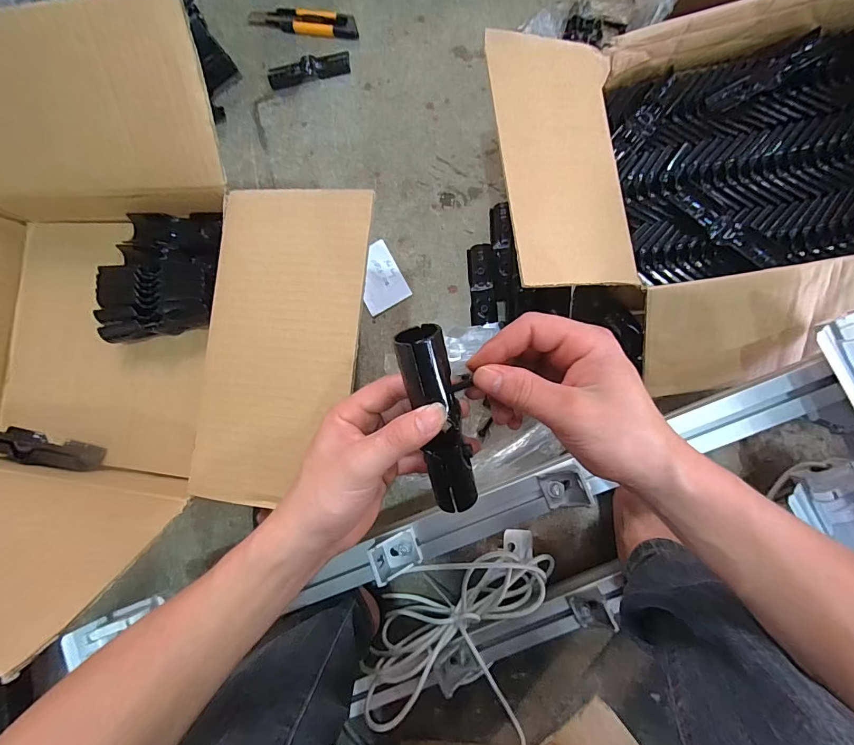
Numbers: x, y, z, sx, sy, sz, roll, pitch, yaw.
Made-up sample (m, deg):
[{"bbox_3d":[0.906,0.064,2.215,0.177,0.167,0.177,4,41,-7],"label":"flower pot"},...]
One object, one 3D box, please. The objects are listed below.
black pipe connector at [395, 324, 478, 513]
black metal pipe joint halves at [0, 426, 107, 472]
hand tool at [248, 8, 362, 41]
[{"bbox_3d":[0.009,0.031,0.278,0.030,0.031,0.133,-9,116,8],"label":"black pipe connector"},{"bbox_3d":[-0.405,0.080,0.443,0.138,0.037,0.025,7,88,10],"label":"black metal pipe joint halves"},{"bbox_3d":[-0.192,-0.544,0.659,0.178,0.017,0.037,11,88,10],"label":"hand tool"}]

